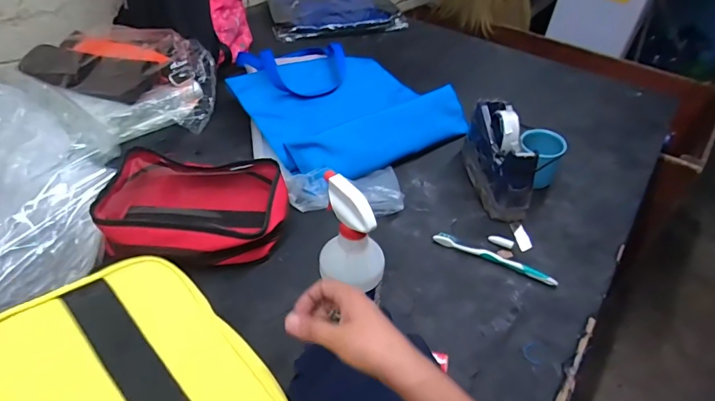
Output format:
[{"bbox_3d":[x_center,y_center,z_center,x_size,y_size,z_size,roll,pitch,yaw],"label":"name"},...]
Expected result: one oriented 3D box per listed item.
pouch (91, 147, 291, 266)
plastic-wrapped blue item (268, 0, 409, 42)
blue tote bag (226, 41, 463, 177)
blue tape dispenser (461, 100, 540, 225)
[{"bbox_3d":[-0.234,0.016,0.638,0.253,0.064,0.179,0,42,-3],"label":"pouch"},{"bbox_3d":[-0.088,-0.626,1.328,0.371,0.048,0.406,-8,46,-15],"label":"plastic-wrapped blue item"},{"bbox_3d":[-0.048,-0.231,0.898,0.378,0.046,0.453,-23,48,-26],"label":"blue tote bag"},{"bbox_3d":[0.239,-0.078,0.736,0.070,0.120,0.200,0,42,-4],"label":"blue tape dispenser"}]

